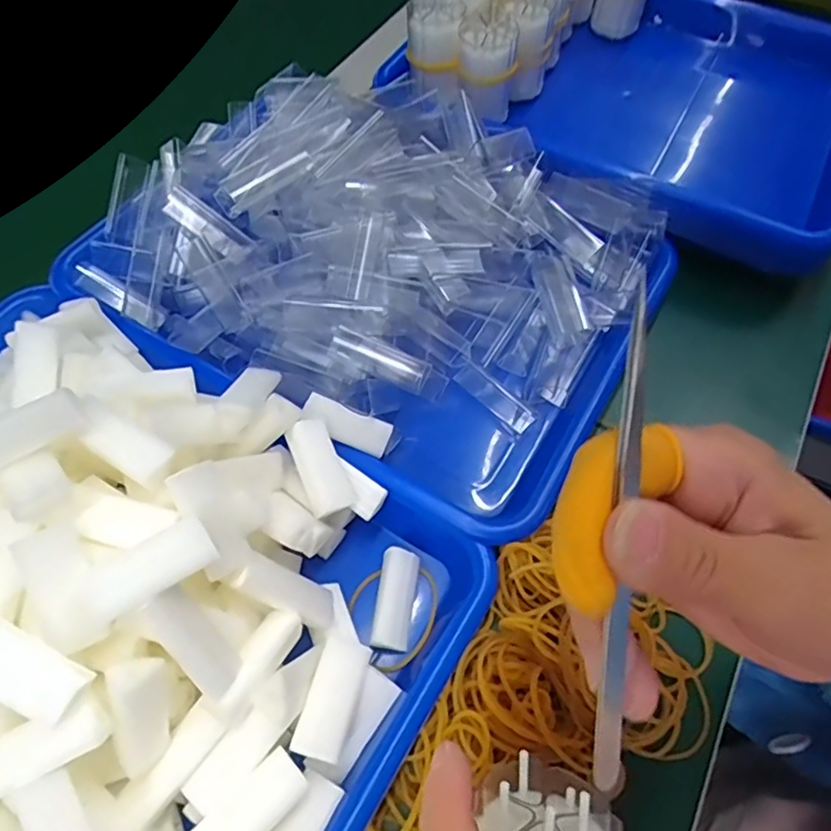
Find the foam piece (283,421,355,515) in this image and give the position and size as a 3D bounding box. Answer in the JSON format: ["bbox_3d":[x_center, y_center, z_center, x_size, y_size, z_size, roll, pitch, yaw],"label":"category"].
[{"bbox_3d":[-0.046,0.024,0.285,0.020,0.008,0.045,-22,89,-12],"label":"foam piece"}]

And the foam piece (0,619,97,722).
[{"bbox_3d":[-0.137,0.086,0.203,0.047,0.007,0.020,28,63,-1],"label":"foam piece"}]

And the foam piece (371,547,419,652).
[{"bbox_3d":[-0.010,0.088,0.284,0.017,0.011,0.045,7,60,4],"label":"foam piece"}]

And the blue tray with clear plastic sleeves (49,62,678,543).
[{"bbox_3d":[-0.020,-0.103,0.367,0.327,0.070,0.252,31,65,17],"label":"blue tray with clear plastic sleeves"}]

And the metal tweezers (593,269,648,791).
[{"bbox_3d":[0.056,0.032,0.157,0.007,0.004,0.132,4,91,3],"label":"metal tweezers"}]

